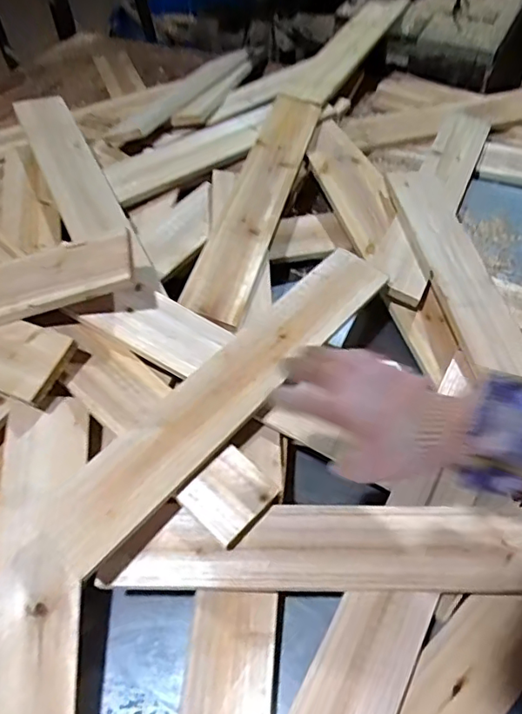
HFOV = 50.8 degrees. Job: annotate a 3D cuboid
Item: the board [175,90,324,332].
[{"bbox_3d":[0.000,-0.250,0.807,0.080,0.029,0.490,12,54,10],"label":"board"}]

